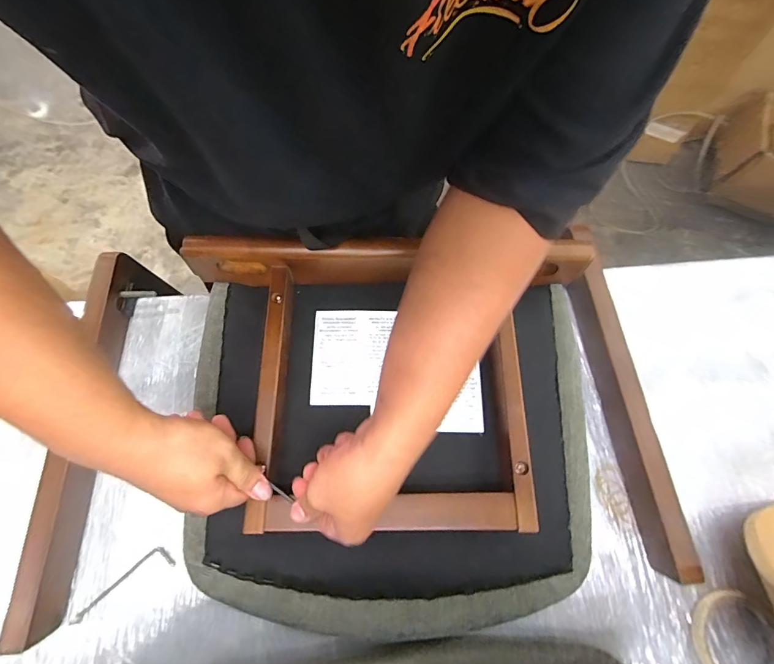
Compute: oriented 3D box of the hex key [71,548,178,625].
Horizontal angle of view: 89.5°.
[{"bbox_3d":[-0.297,0.280,0.436,0.110,0.007,0.026,-29,73,-11],"label":"hex key"}]

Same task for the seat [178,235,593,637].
[{"bbox_3d":[0.007,0.097,0.445,0.449,0.096,0.399,3,70,0],"label":"seat"}]

